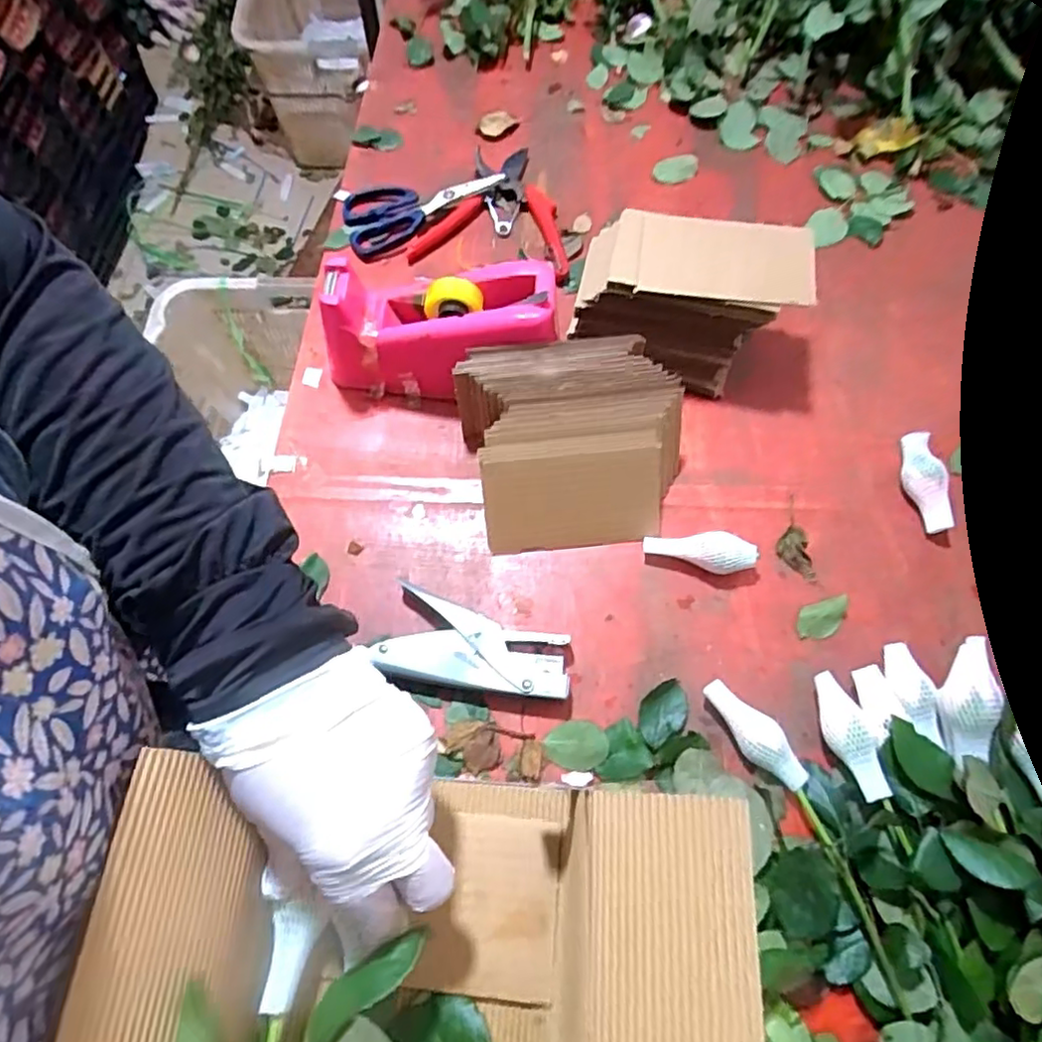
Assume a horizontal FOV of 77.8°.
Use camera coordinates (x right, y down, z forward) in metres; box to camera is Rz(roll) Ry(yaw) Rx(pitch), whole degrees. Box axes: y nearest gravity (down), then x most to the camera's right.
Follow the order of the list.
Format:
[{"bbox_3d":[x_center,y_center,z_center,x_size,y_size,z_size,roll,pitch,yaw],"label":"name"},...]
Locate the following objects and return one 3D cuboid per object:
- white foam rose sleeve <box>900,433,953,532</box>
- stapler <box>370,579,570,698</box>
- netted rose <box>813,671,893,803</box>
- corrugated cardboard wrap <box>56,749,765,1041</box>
[{"bbox_3d":[0.334,-0.031,0.538,0.026,0.032,0.081,1,68,0],"label":"white foam rose sleeve"},{"bbox_3d":[-0.035,0.101,0.487,0.140,0.024,0.067,18,70,7],"label":"stapler"},{"bbox_3d":[0.228,0.150,0.452,0.030,0.031,0.085,-14,69,-6],"label":"netted rose"},{"bbox_3d":[-0.030,0.222,0.271,0.236,0.102,0.209,3,65,2],"label":"corrugated cardboard wrap"}]

